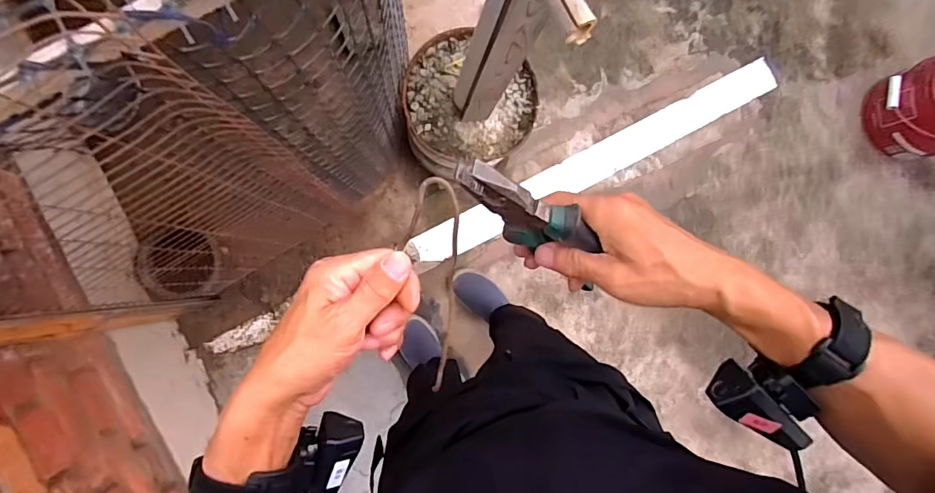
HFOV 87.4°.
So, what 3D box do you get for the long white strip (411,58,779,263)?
[{"bbox_3d":[0.389,-0.251,1.424,1.175,0.016,0.101,-28,91,-6],"label":"long white strip"}]

